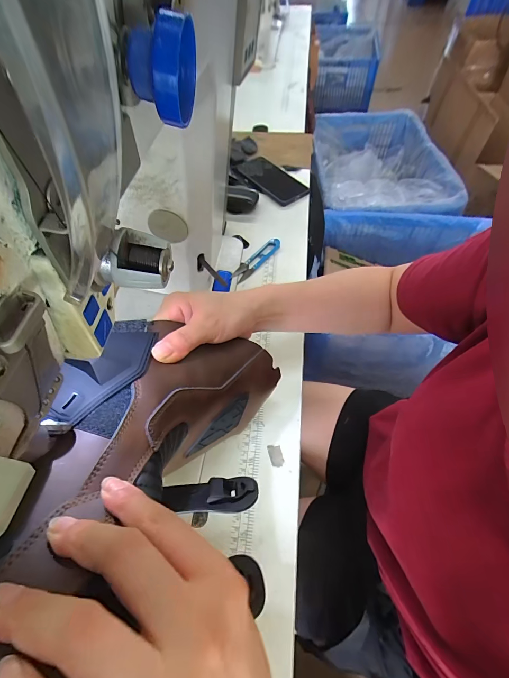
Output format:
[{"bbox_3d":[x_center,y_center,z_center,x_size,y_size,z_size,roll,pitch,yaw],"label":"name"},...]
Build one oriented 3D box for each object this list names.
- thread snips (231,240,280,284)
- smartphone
[{"bbox_3d":[0.003,-0.142,0.542,0.029,0.008,0.115,33,64,20],"label":"thread snips"},{"bbox_3d":[0.037,-0.351,0.674,0.085,0.015,0.180,-37,67,-19],"label":"smartphone"}]

